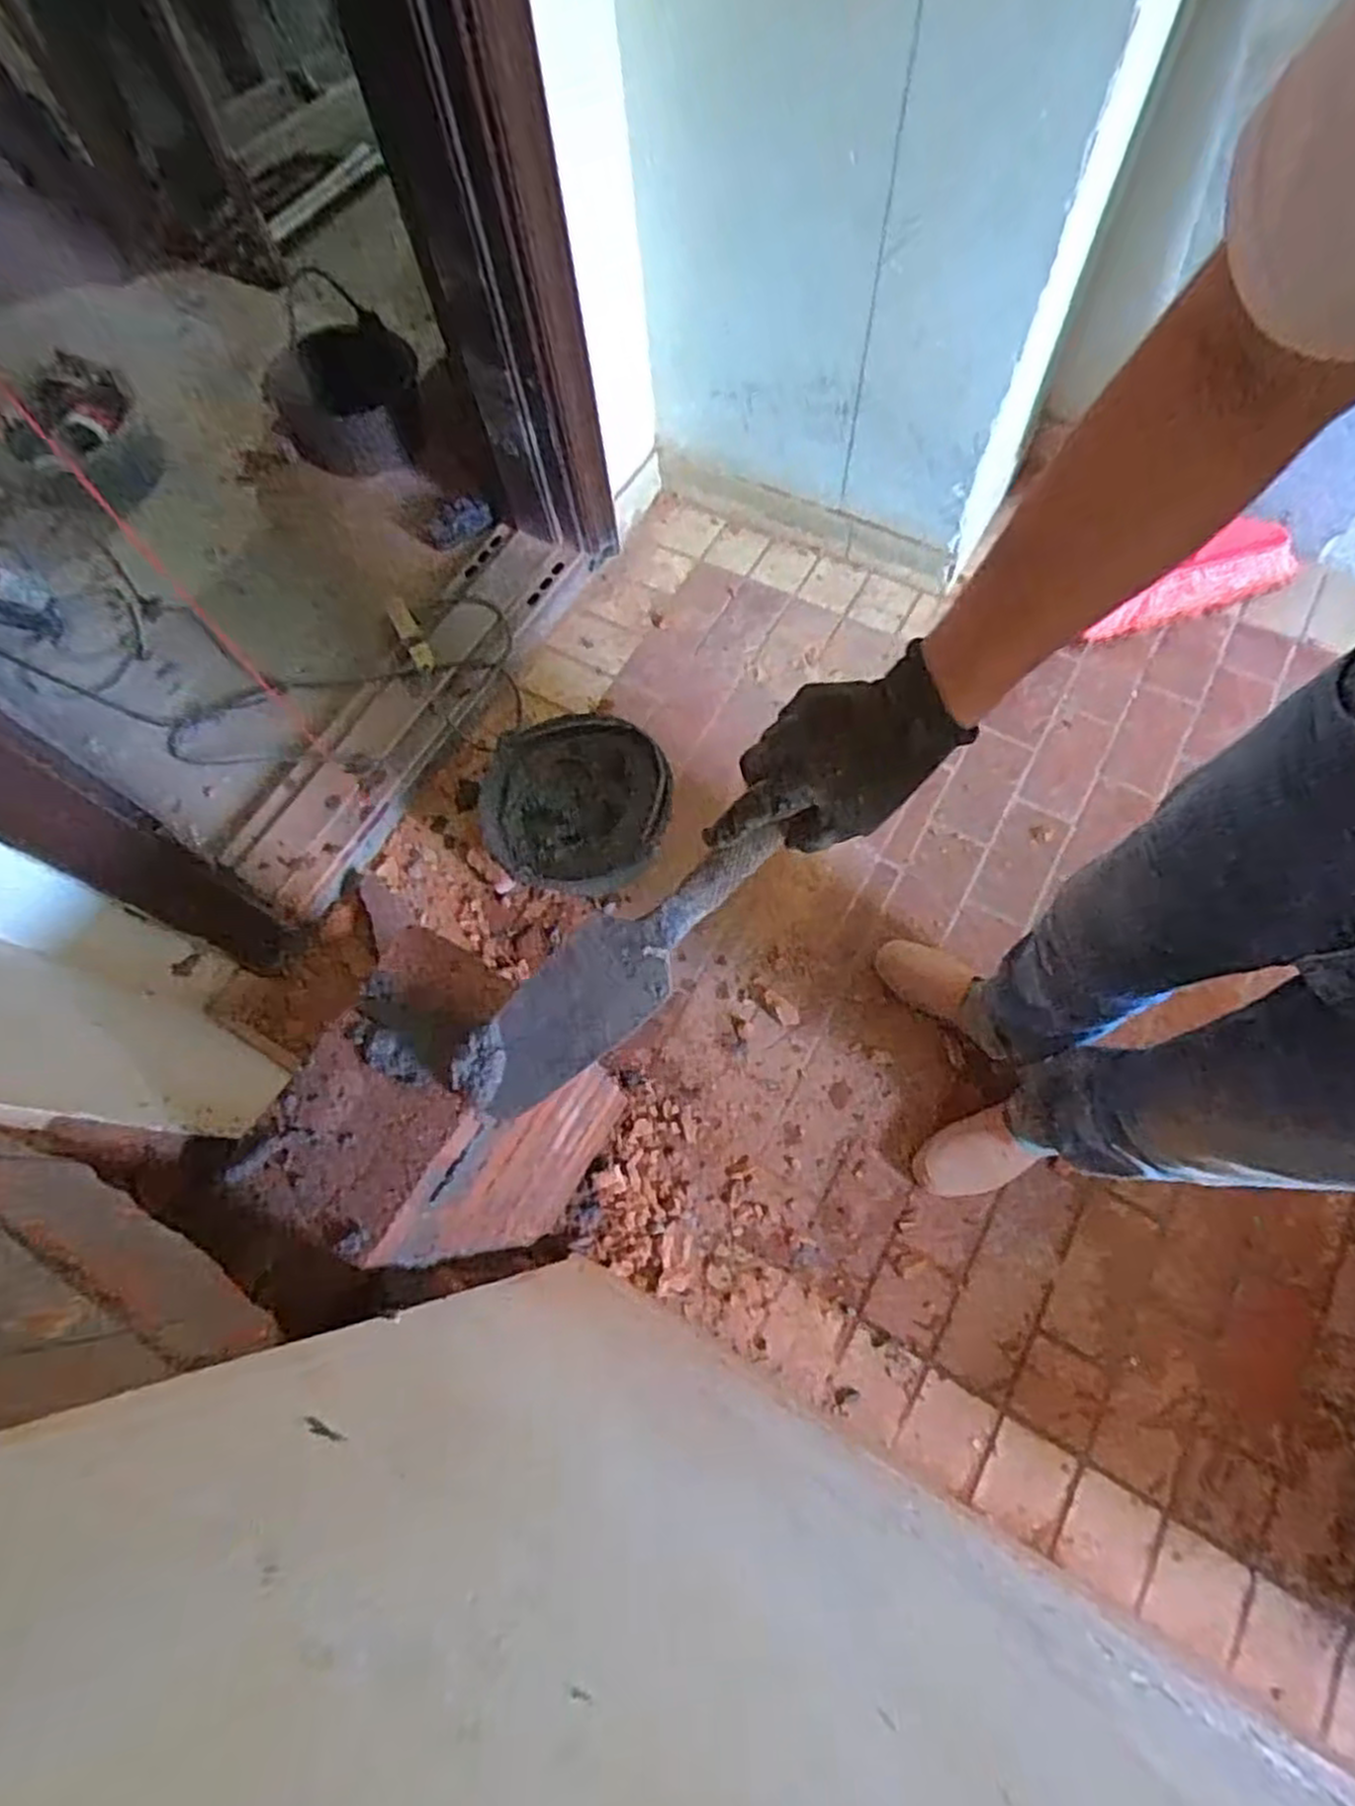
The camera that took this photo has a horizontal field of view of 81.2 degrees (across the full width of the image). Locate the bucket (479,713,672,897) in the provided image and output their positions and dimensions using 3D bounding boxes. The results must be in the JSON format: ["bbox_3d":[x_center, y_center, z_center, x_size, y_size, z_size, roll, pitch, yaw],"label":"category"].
[{"bbox_3d":[-0.154,-0.141,1.240,0.274,0.139,0.260,0,67,0],"label":"bucket"}]

